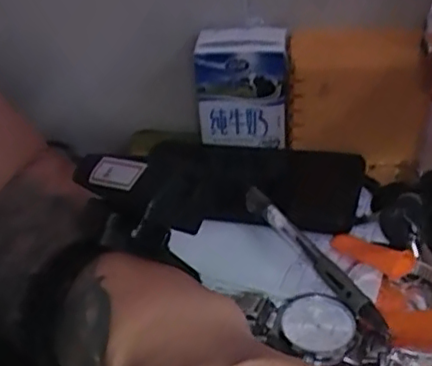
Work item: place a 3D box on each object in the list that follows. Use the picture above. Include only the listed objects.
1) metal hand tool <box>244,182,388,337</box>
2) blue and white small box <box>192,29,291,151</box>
[{"bbox_3d":[0.055,0.040,0.374,0.010,0.015,0.140,-20,36,-20],"label":"metal hand tool"},{"bbox_3d":[0.022,-0.070,0.481,0.066,0.087,0.033,2,35,11],"label":"blue and white small box"}]

